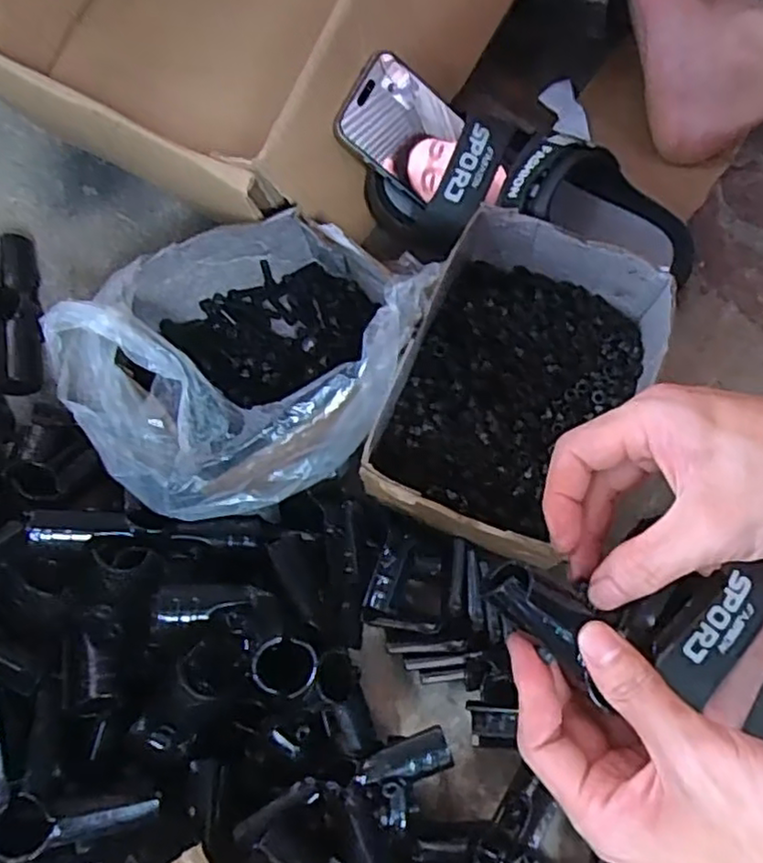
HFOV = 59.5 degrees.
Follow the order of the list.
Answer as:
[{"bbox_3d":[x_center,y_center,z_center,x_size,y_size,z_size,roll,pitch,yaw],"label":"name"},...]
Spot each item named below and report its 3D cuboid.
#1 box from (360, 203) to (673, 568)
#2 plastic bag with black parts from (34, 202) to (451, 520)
[{"bbox_3d":[0.089,-0.031,0.438,0.144,0.069,0.204,23,74,9],"label":"box"},{"bbox_3d":[-0.081,-0.059,0.455,0.193,0.125,0.245,36,77,13],"label":"plastic bag with black parts"}]

